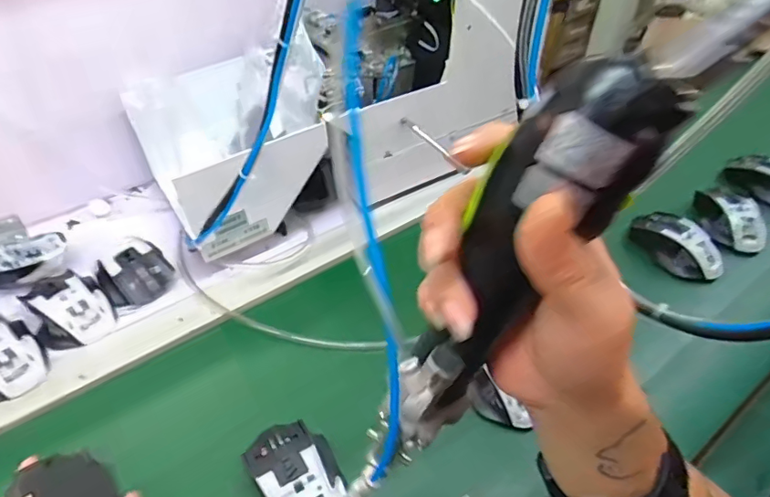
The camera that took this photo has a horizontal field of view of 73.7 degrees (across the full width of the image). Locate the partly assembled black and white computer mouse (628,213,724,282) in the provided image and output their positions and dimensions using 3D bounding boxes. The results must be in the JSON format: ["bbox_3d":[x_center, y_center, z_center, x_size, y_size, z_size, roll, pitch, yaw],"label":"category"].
[{"bbox_3d":[0.383,-0.002,0.677,0.072,0.047,0.114,-32,55,-30],"label":"partly assembled black and white computer mouse"}]

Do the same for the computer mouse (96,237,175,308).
[{"bbox_3d":[-0.290,0.027,0.596,0.074,0.039,0.081,-28,54,-28],"label":"computer mouse"}]

